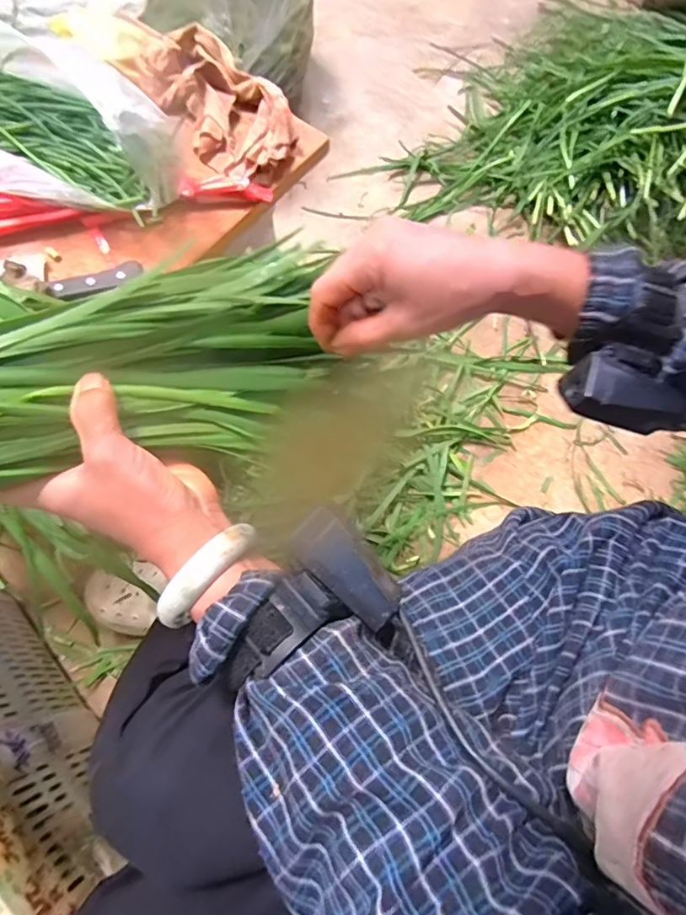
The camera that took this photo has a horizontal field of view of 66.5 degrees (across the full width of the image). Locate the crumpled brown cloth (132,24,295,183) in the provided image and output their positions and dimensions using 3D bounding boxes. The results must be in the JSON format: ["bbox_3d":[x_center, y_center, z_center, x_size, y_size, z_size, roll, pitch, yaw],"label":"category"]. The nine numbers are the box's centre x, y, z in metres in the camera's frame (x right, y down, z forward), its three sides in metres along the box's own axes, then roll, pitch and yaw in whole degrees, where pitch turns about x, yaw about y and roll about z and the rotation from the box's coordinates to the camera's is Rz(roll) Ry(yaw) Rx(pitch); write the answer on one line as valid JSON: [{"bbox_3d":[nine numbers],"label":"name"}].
[{"bbox_3d":[-0.146,-0.415,0.612,0.117,0.046,0.227,-39,78,-13],"label":"crumpled brown cloth"}]

